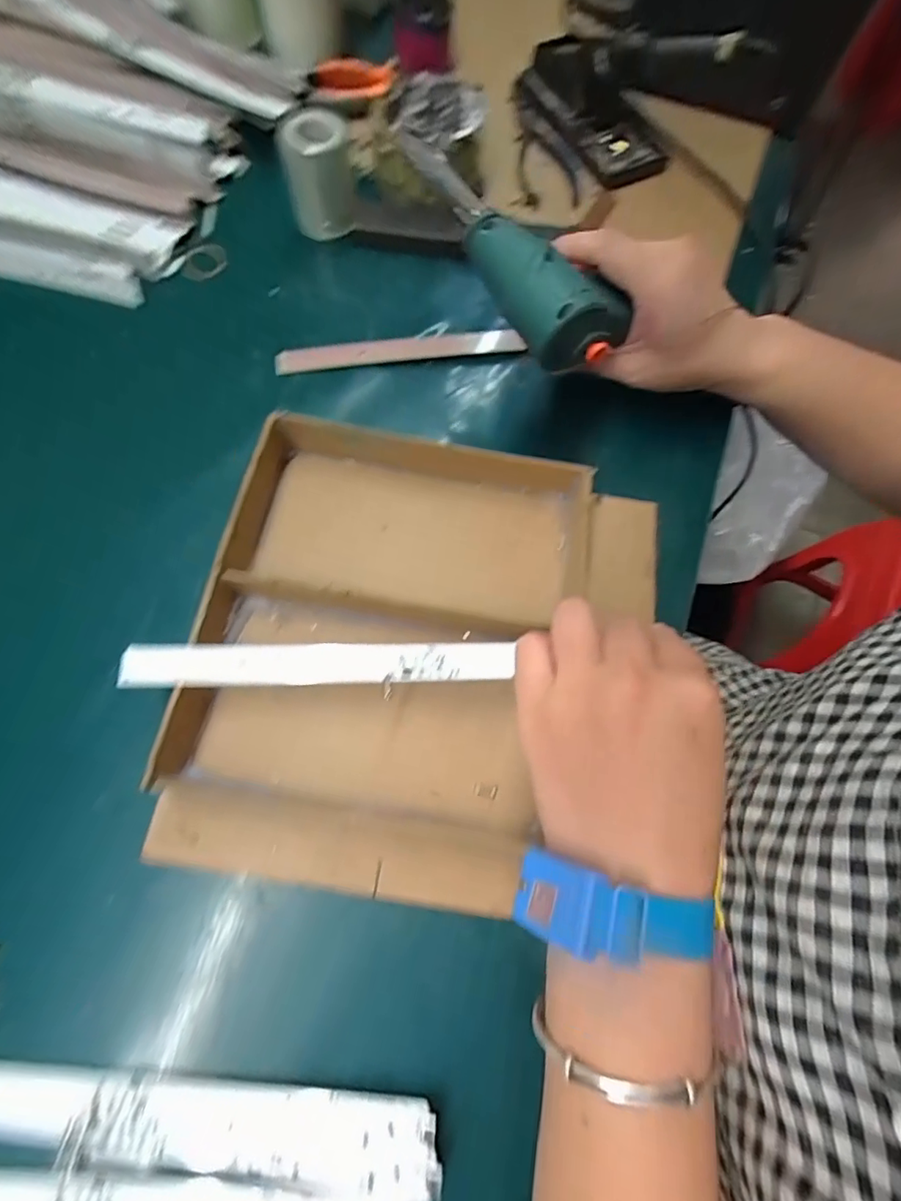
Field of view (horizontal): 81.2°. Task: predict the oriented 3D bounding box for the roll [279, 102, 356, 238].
[{"bbox_3d":[-0.099,-0.324,0.403,0.049,0.067,0.050,-5,69,-4],"label":"roll"}]

